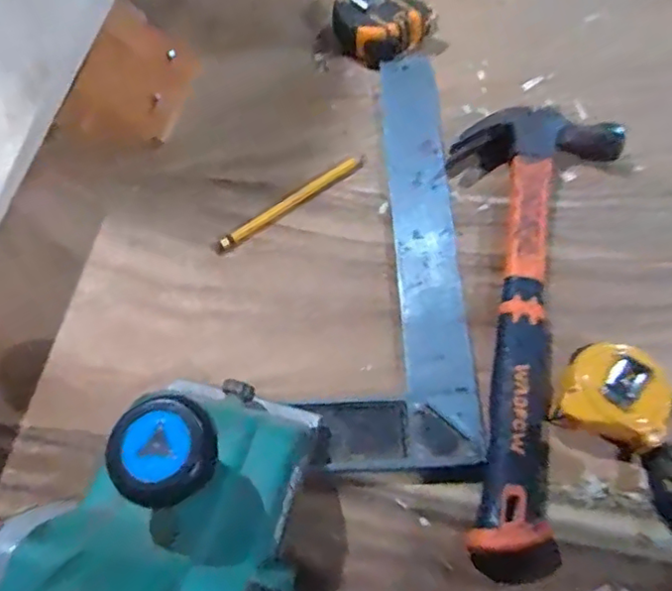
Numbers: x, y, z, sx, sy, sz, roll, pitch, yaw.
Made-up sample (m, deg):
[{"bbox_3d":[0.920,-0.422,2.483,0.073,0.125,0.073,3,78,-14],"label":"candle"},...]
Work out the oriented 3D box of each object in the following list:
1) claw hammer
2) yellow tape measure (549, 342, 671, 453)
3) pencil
[{"bbox_3d":[0.114,0.004,0.397,0.114,0.027,0.326,16,64,9],"label":"claw hammer"},{"bbox_3d":[0.168,0.060,0.359,0.058,0.037,0.053,24,65,13],"label":"yellow tape measure"},{"bbox_3d":[-0.033,-0.072,0.455,0.136,0.005,0.013,-34,67,-15],"label":"pencil"}]

